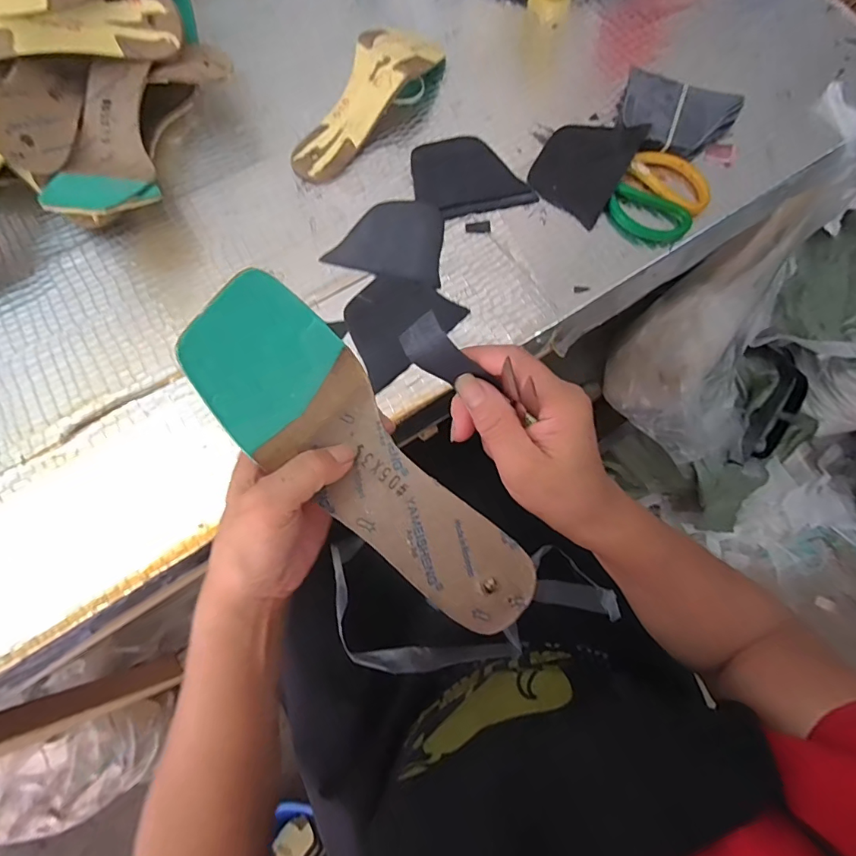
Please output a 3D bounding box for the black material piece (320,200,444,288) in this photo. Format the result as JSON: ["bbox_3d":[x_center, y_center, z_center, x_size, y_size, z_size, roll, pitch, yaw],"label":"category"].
[{"bbox_3d":[-0.034,-0.188,0.469,0.107,0.007,0.087,15,73,4],"label":"black material piece"}]

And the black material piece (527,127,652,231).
[{"bbox_3d":[0.157,-0.270,0.487,0.084,0.009,0.107,31,90,10],"label":"black material piece"}]

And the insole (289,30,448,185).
[{"bbox_3d":[-0.062,-0.350,0.501,0.068,0.045,0.218,32,75,10],"label":"insole"}]

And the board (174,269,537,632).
[{"bbox_3d":[-0.034,0.025,0.271,0.074,0.043,0.231,-43,98,-13],"label":"board"}]

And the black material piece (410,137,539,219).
[{"bbox_3d":[0.042,-0.262,0.491,0.113,0.011,0.090,-14,73,-5],"label":"black material piece"}]

